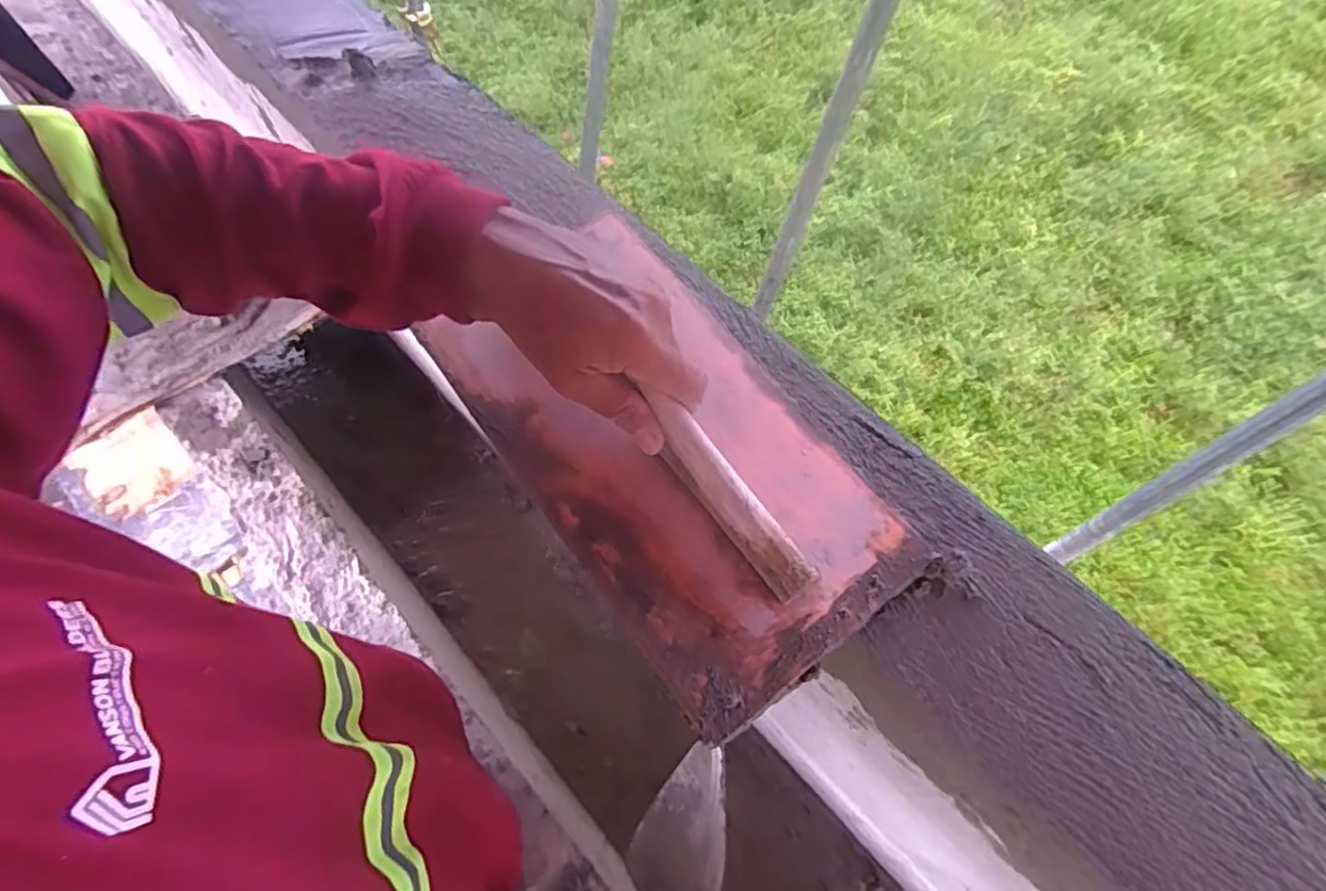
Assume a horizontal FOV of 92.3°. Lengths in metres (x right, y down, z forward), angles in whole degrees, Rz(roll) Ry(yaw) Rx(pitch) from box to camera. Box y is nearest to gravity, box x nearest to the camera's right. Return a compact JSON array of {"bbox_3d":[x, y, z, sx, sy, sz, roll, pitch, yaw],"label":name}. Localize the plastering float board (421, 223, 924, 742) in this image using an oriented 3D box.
[{"bbox_3d":[-0.002,-0.010,0.374,0.167,0.047,0.305,-33,70,-15],"label":"plastering float board"}]

